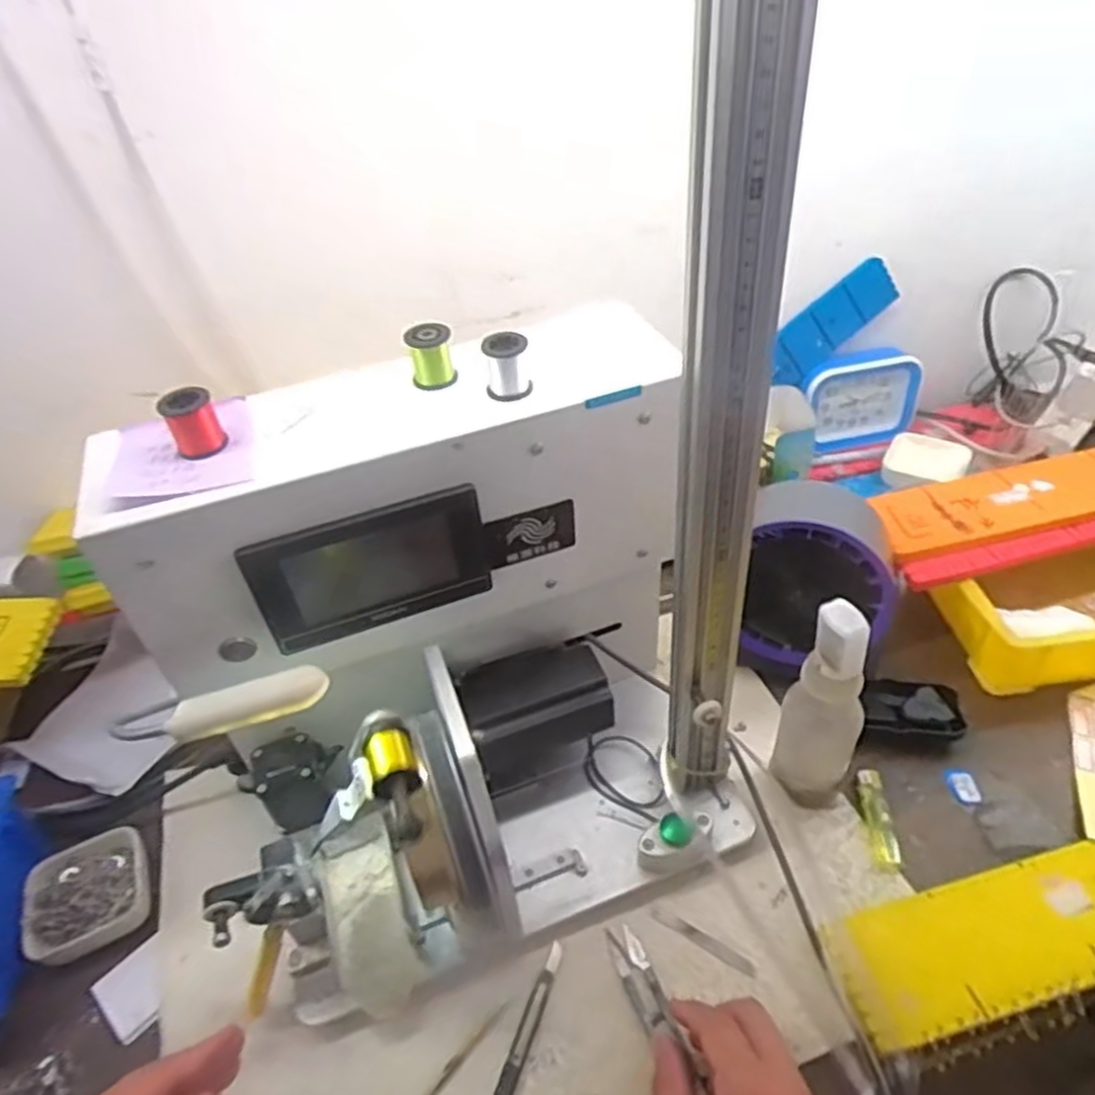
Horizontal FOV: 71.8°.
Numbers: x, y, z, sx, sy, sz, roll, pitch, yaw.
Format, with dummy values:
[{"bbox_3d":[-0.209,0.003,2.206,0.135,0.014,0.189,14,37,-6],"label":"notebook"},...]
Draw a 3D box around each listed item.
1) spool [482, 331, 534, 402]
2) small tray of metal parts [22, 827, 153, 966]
[{"bbox_3d":[-0.023,-0.102,0.438,0.026,0.039,0.021,-9,42,-3],"label":"spool"},{"bbox_3d":[-0.344,0.260,0.566,0.077,0.023,0.079,-23,45,-18],"label":"small tray of metal parts"}]

